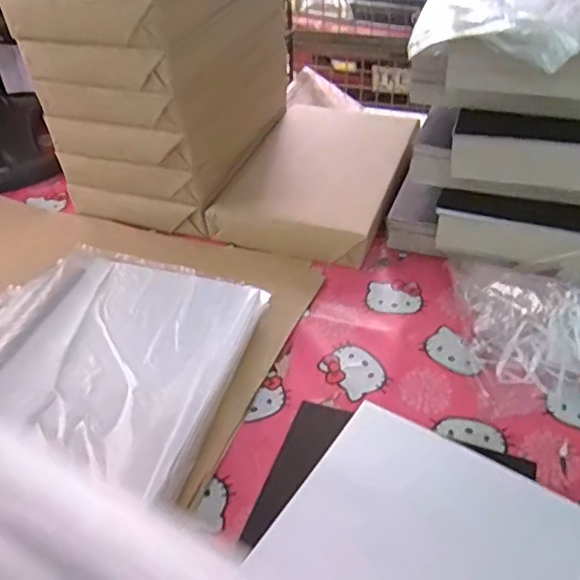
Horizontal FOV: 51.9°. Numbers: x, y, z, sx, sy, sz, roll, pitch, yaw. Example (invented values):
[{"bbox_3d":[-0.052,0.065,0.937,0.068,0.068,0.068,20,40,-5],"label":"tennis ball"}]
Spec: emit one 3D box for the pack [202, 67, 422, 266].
[{"bbox_3d":[0.069,-0.227,1.046,0.264,0.080,0.454,11,43,16],"label":"pack"}]

